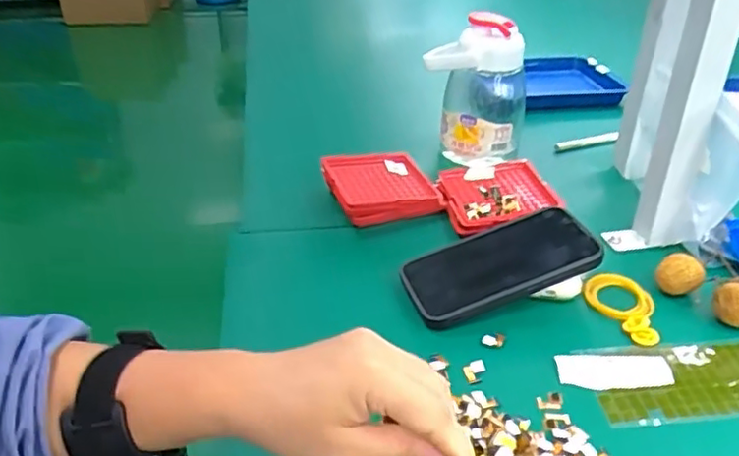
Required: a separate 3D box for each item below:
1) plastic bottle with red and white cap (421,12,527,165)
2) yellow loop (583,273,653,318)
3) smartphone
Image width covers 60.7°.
[{"bbox_3d":[0.117,-0.158,0.707,0.111,0.137,0.077,9,34,14],"label":"plastic bottle with red and white cap"},{"bbox_3d":[0.217,0.055,0.537,0.058,0.011,0.055,-27,41,-34],"label":"yellow loop"},{"bbox_3d":[0.108,0.031,0.533,0.156,0.015,0.082,-20,35,-4],"label":"smartphone"}]

